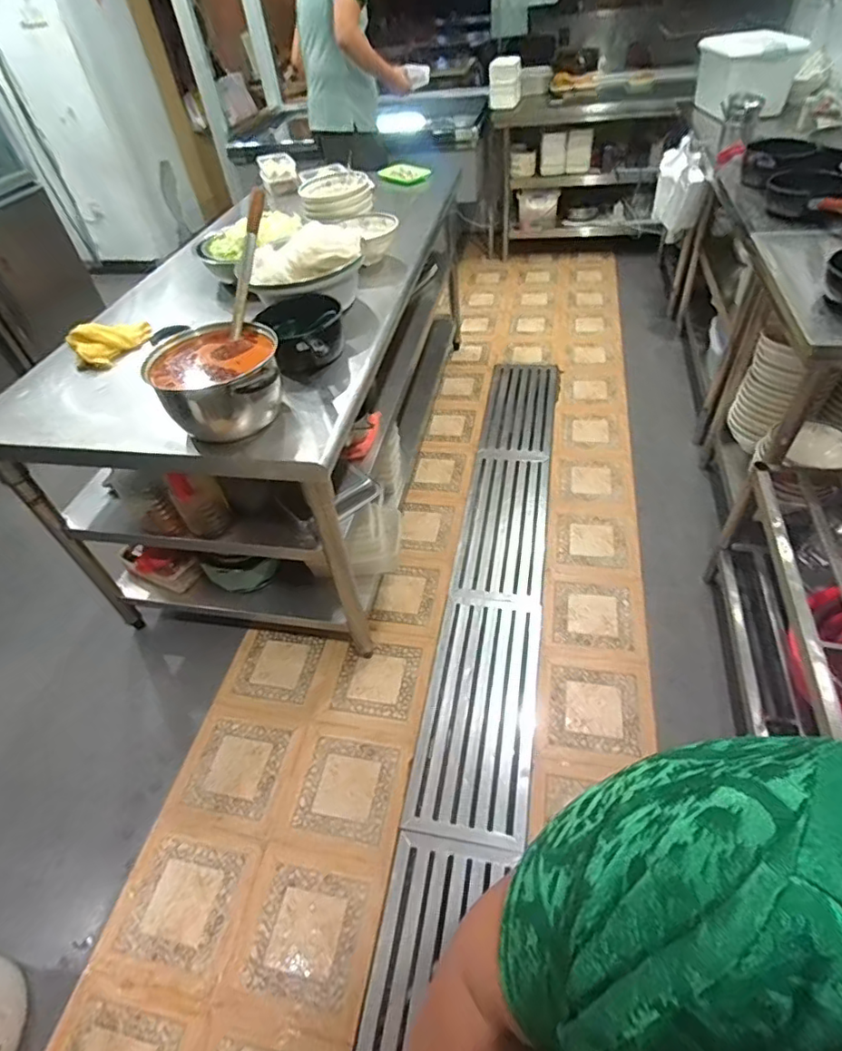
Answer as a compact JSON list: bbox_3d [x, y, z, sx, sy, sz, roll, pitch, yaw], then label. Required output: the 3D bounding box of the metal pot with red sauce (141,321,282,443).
[{"bbox_3d":[-0.396,-0.291,1.085,0.233,0.144,0.249,-3,46,4],"label":"metal pot with red sauce"}]

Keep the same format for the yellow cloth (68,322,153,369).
[{"bbox_3d":[-0.768,-0.464,1.351,0.201,0.065,0.104,-31,50,-21],"label":"yellow cloth"}]

